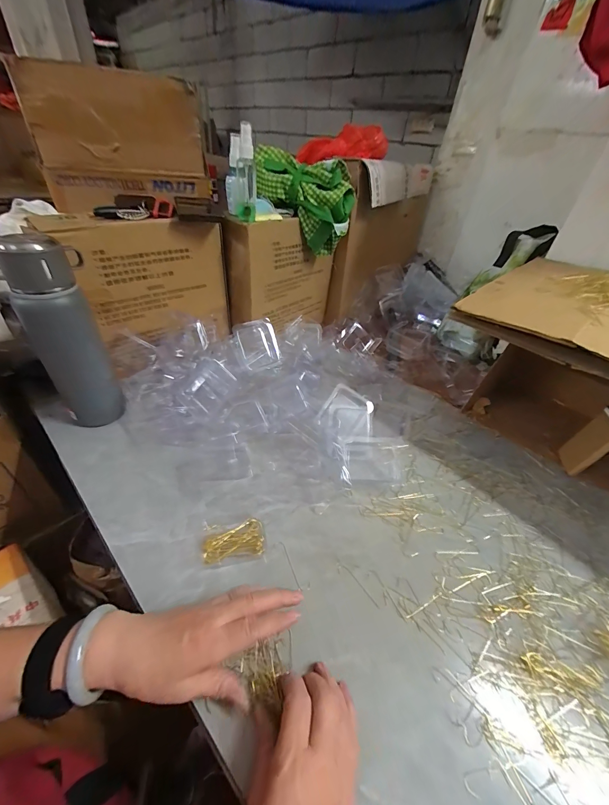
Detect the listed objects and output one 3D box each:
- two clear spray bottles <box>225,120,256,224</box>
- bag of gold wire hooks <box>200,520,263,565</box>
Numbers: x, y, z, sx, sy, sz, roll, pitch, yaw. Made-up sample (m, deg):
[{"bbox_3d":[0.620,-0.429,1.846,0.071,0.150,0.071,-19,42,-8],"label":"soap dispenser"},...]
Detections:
[{"bbox_3d":[-0.114,-0.398,0.554,0.056,0.141,0.084,-2,40,-10],"label":"two clear spray bottles"},{"bbox_3d":[-0.087,0.170,0.376,0.069,0.011,0.042,-3,41,-12],"label":"bag of gold wire hooks"}]

